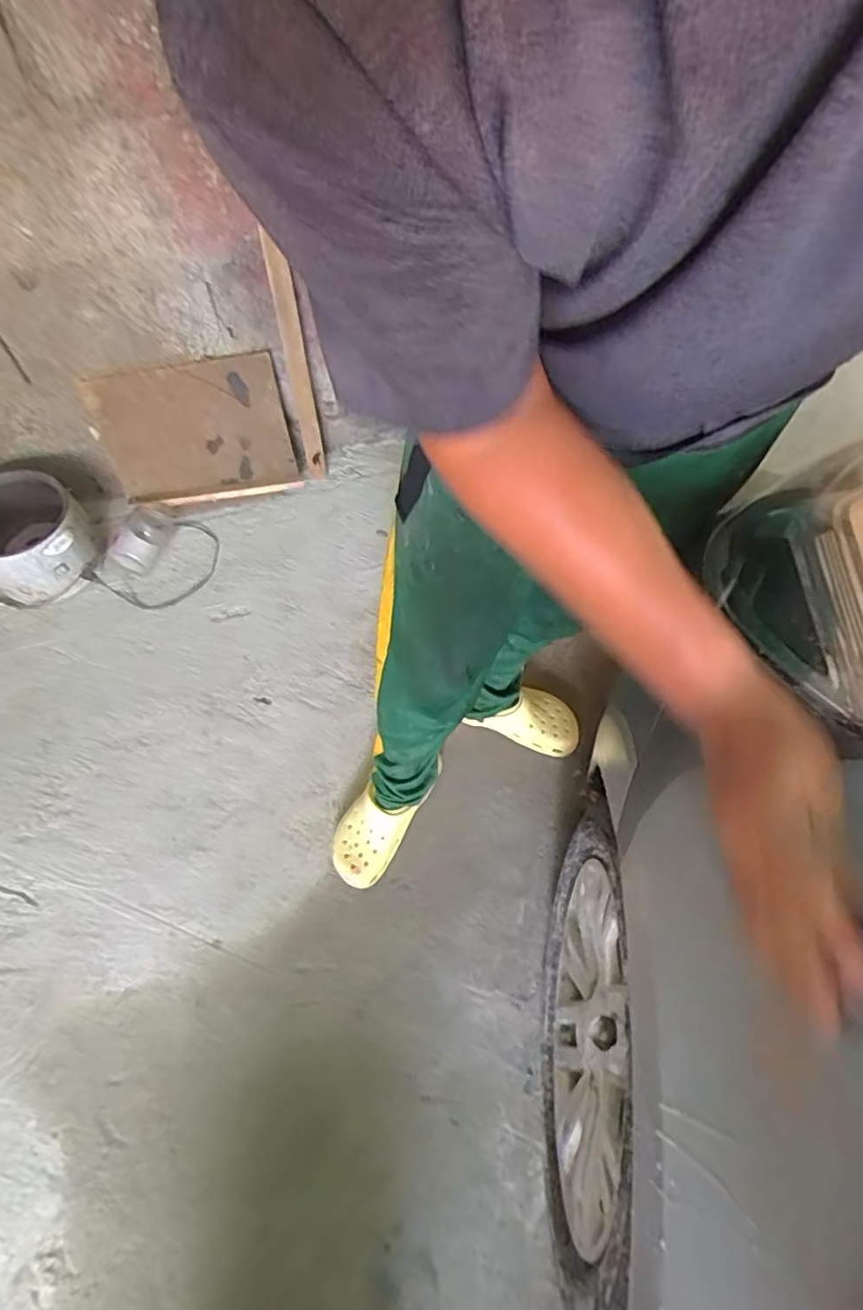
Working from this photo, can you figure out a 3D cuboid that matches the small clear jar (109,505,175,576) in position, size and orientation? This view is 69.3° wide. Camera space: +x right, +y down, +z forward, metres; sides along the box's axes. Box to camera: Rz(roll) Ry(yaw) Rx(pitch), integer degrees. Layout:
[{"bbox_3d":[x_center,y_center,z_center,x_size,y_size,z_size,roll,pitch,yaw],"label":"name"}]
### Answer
[{"bbox_3d":[-0.688,-0.272,1.475,0.072,0.083,0.167,18,62,10],"label":"small clear jar"}]

